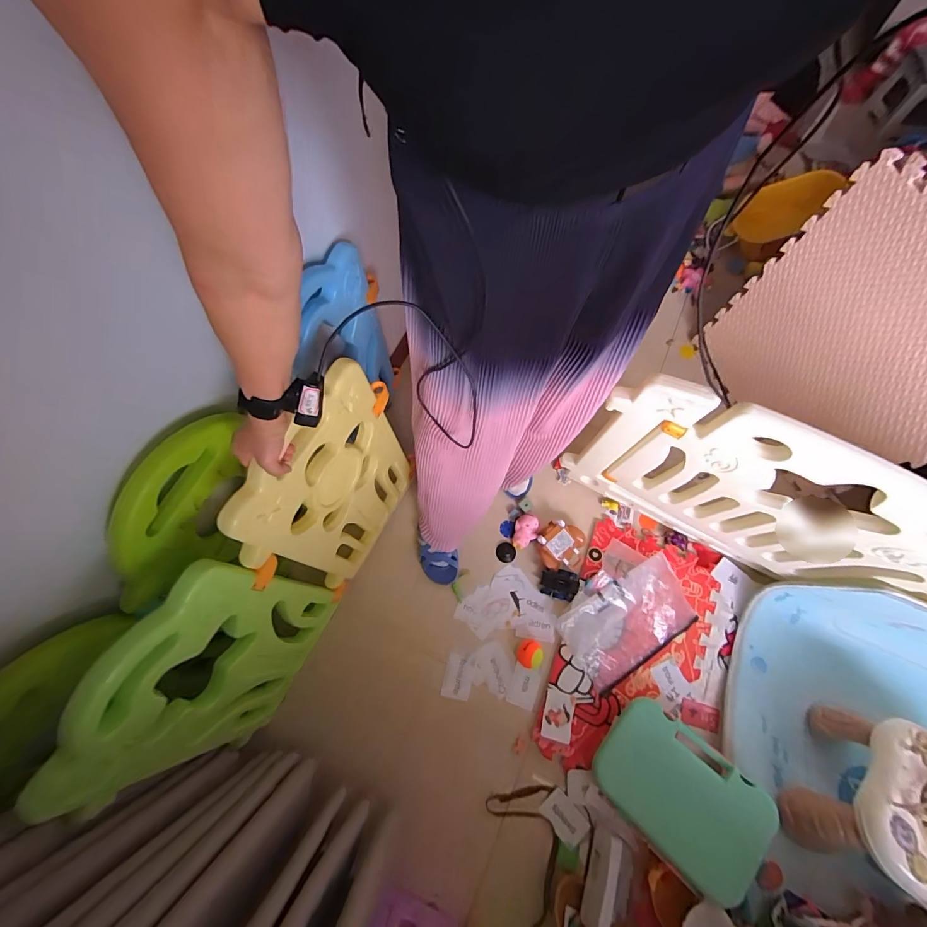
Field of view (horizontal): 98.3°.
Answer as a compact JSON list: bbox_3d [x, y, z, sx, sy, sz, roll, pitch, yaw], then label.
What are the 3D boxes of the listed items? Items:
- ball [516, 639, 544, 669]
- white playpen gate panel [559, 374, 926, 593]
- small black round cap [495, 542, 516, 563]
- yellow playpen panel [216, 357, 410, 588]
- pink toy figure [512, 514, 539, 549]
[{"bbox_3d":[0.172,0.484,1.016,0.064,0.057,0.065,0,69,0],"label":"ball"},{"bbox_3d":[0.612,0.101,0.829,0.769,0.528,0.066,27,72,10],"label":"white playpen gate panel"},{"bbox_3d":[0.119,0.250,1.126,0.052,0.010,0.055,0,69,0],"label":"small black round cap"},{"bbox_3d":[-0.257,0.068,0.853,0.064,0.539,0.352,26,72,9],"label":"yellow playpen panel"},{"bbox_3d":[0.173,0.192,1.126,0.064,0.046,0.098,11,70,4],"label":"pink toy figure"}]

